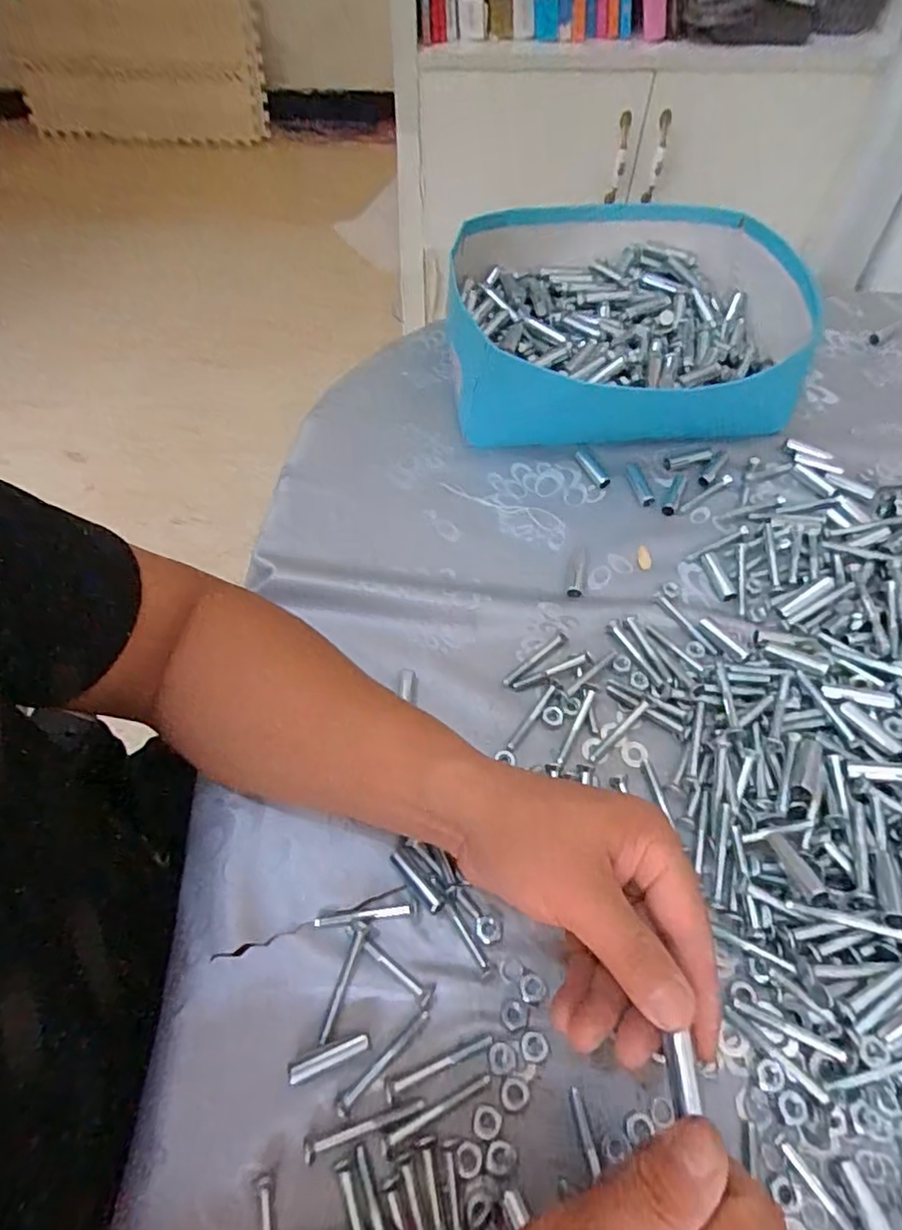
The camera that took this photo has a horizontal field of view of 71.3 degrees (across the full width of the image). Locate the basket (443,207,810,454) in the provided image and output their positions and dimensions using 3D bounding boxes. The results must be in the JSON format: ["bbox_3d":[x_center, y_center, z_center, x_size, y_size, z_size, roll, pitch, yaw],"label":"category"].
[{"bbox_3d":[0.156,-0.256,0.558,0.296,0.093,0.244,7,58,5],"label":"basket"}]

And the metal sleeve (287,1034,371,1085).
[{"bbox_3d":[-0.059,0.214,0.304,0.038,0.009,0.008,-19,59,-11],"label":"metal sleeve"}]

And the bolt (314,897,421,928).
[{"bbox_3d":[-0.045,0.163,0.337,0.057,0.006,0.010,-8,58,-5],"label":"bolt"}]

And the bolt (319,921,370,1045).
[{"bbox_3d":[-0.054,0.186,0.320,0.009,0.011,0.055,11,58,7],"label":"bolt"}]

